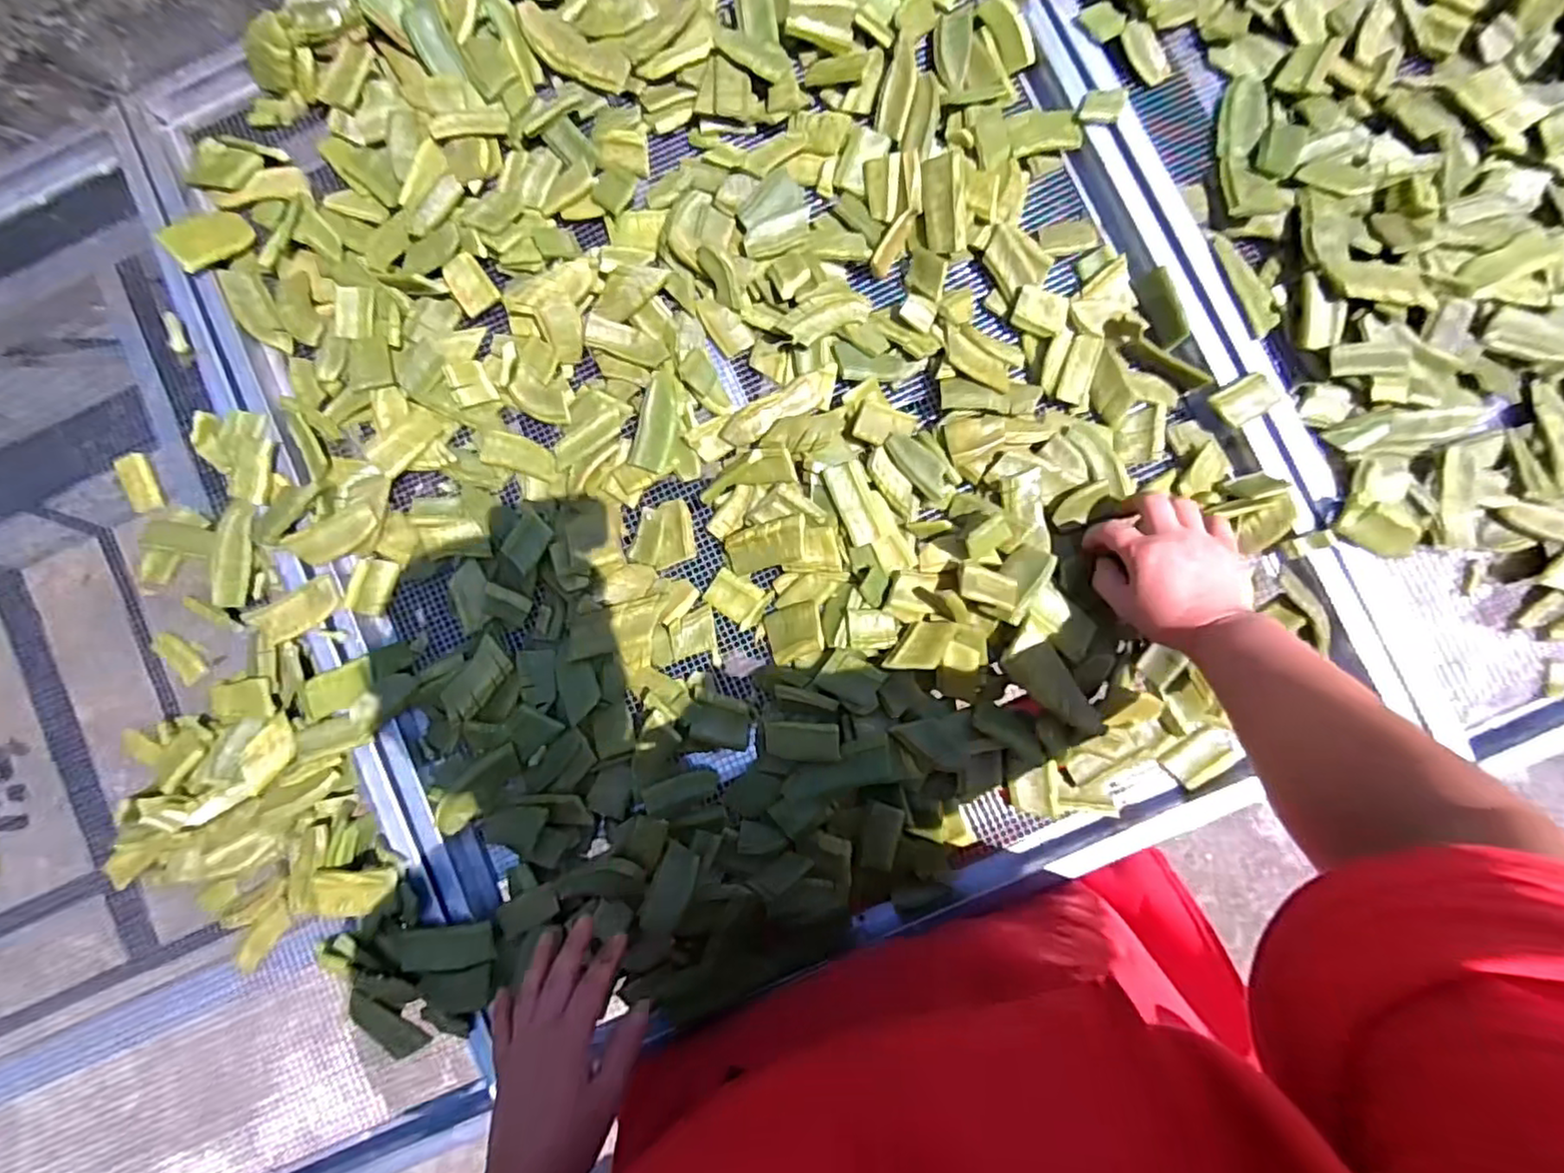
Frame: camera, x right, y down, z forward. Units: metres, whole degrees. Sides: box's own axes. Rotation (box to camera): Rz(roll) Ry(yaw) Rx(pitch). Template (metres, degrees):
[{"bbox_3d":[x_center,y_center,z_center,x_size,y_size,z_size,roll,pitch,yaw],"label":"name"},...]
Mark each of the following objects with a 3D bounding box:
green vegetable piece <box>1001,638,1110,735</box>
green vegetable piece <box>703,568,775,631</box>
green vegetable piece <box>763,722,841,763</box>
[{"bbox_3d":[0.217,0.083,0.521,0.039,0.016,0.084,-37,90,4],"label":"green vegetable piece"},{"bbox_3d":[-0.039,0.009,0.576,0.051,0.010,0.040,40,93,1],"label":"green vegetable piece"},{"bbox_3d":[0.016,0.127,0.541,0.069,0.007,0.031,-4,65,33],"label":"green vegetable piece"}]

